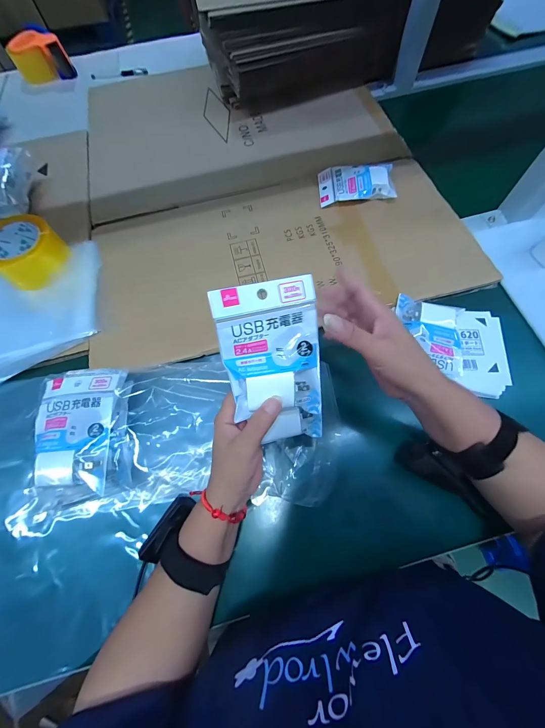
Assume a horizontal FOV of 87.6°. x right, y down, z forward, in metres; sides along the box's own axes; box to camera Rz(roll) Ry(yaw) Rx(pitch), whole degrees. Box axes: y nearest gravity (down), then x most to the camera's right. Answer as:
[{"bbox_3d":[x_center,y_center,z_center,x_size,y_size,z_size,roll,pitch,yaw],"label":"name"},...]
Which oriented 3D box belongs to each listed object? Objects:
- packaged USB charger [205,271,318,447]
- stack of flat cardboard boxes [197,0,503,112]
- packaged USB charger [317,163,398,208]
[{"bbox_3d":[0.003,0.006,0.278,0.094,0.028,0.164,-13,105,-13],"label":"packaged USB charger"},{"bbox_3d":[0.166,-0.723,0.612,0.597,0.182,0.155,-20,68,-5],"label":"stack of flat cardboard boxes"},{"bbox_3d":[0.154,-0.336,0.523,0.132,0.032,0.085,-3,67,2],"label":"packaged USB charger"}]

